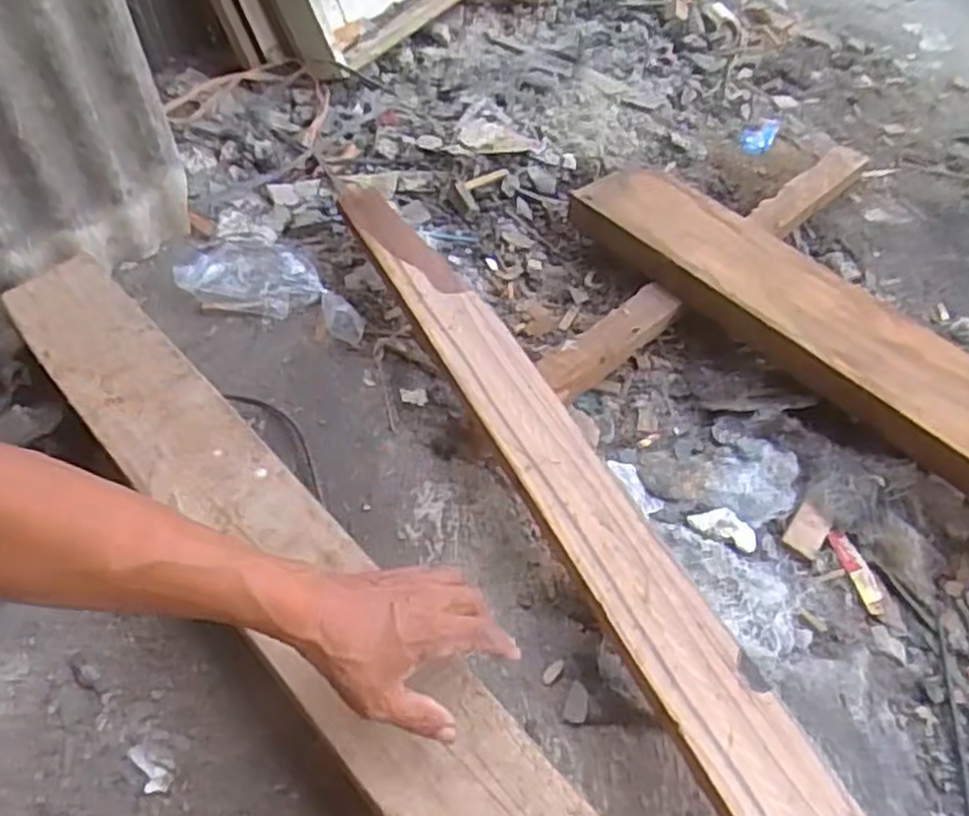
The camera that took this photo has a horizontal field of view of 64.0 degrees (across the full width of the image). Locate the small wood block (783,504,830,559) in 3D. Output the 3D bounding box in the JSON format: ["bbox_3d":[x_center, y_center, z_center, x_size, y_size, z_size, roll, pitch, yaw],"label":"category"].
[{"bbox_3d":[0.337,0.128,0.807,0.036,0.006,0.061,31,52,23],"label":"small wood block"}]

